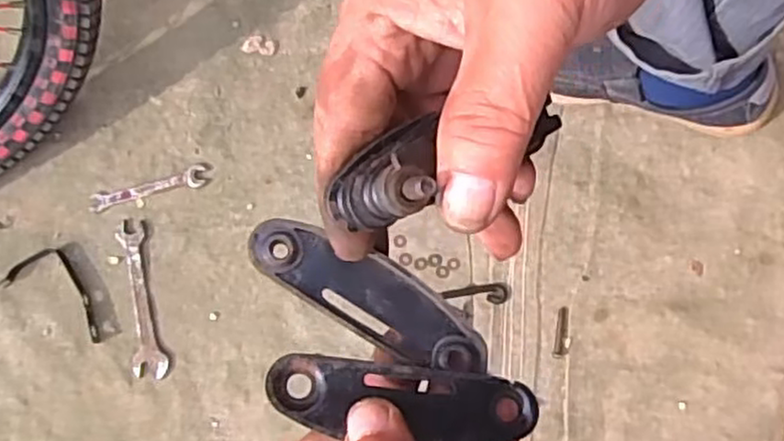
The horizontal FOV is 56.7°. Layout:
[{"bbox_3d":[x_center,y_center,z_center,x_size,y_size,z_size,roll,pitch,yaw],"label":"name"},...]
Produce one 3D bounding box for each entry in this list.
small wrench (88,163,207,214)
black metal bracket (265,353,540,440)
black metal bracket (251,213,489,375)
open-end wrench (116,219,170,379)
[{"bbox_3d":[-0.237,-0.033,0.711,0.116,0.006,0.024,-13,79,-1],"label":"small wrench"},{"bbox_3d":[0.004,0.057,0.229,0.085,0.006,0.023,10,79,-11],"label":"black metal bracket"},{"bbox_3d":[-0.007,0.025,0.239,0.084,0.006,0.025,29,81,-1],"label":"black metal bracket"},{"bbox_3d":[-0.239,0.075,0.694,0.032,0.004,0.151,-11,79,-1],"label":"open-end wrench"}]

